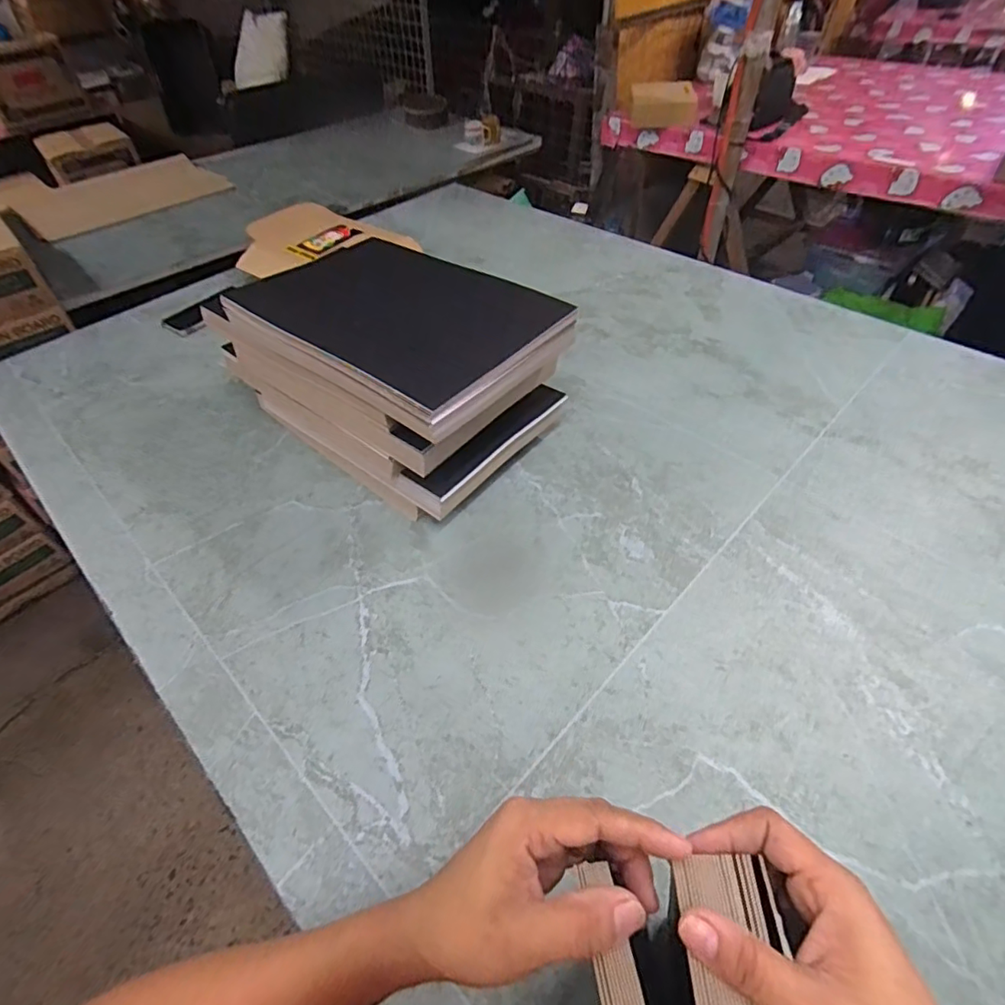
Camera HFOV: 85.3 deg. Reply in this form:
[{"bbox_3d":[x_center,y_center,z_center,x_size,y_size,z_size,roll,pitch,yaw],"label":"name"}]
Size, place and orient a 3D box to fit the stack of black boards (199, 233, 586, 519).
[{"bbox_3d":[-0.154,-0.179,0.774,0.437,0.215,0.246,31,56,29],"label":"stack of black boards"}]

